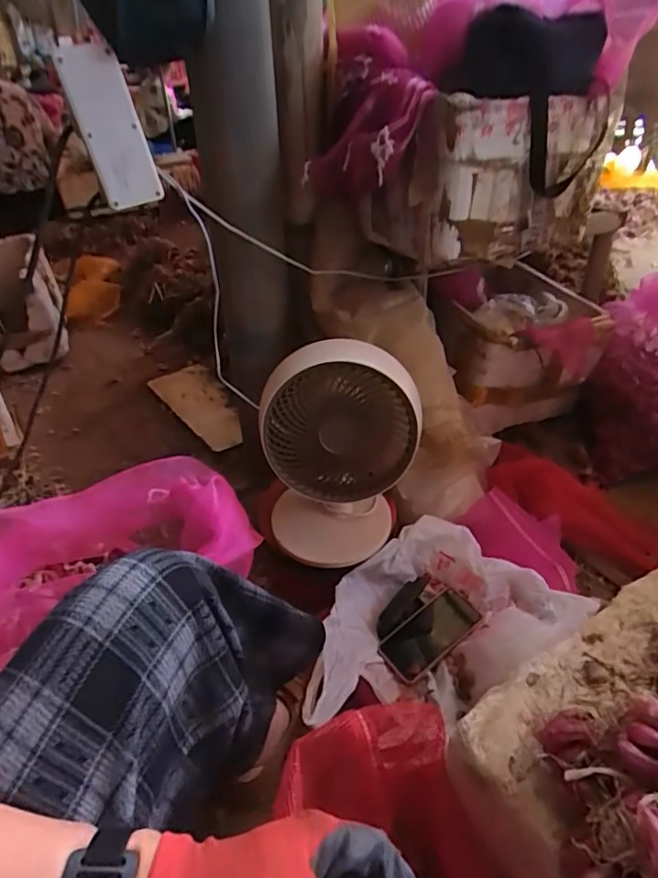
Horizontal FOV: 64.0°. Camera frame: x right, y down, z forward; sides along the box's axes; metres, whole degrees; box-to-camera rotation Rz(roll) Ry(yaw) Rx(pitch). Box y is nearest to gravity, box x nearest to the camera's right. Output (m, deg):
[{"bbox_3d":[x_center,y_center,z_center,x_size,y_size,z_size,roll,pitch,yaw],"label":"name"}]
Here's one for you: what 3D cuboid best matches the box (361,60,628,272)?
[{"bbox_3d":[0.287,-0.480,0.958,0.404,0.242,0.204,-20,42,-22],"label":"box"}]

